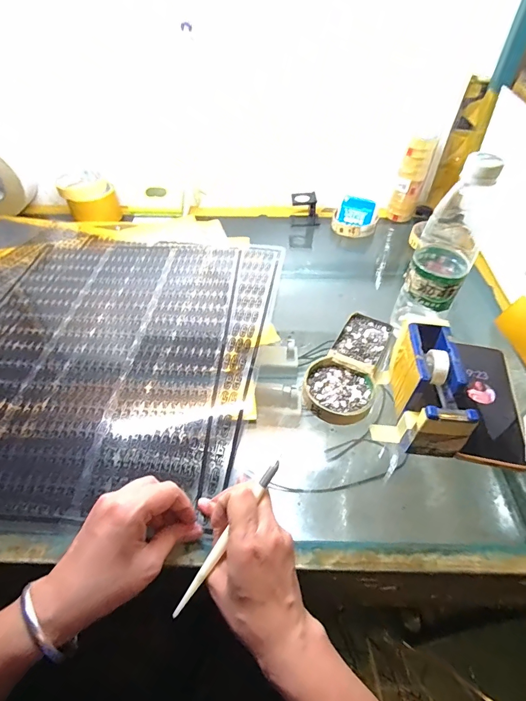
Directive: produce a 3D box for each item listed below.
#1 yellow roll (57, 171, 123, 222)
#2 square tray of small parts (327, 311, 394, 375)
[{"bbox_3d":[-0.328,-0.299,0.705,0.098,0.060,0.090,-10,49,-8],"label":"yellow roll"},{"bbox_3d":[0.128,-0.013,0.478,0.059,0.014,0.105,22,52,19],"label":"square tray of small parts"}]

